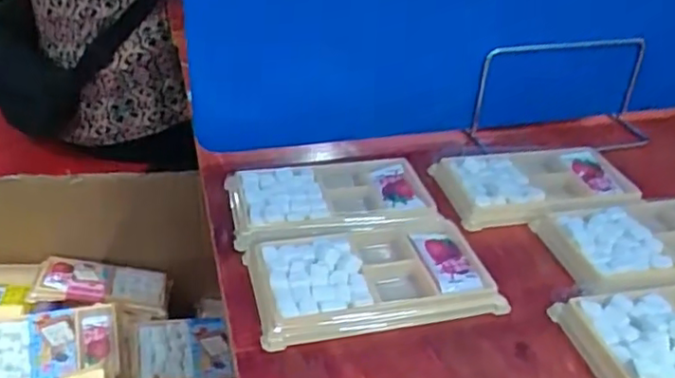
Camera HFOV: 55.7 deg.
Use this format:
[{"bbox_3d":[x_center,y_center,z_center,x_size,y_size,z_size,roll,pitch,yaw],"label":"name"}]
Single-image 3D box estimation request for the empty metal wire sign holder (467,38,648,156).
[{"bbox_3d":[0.192,-0.079,0.513,0.160,0.072,0.050,-7,34,-15],"label":"empty metal wire sign holder"}]

